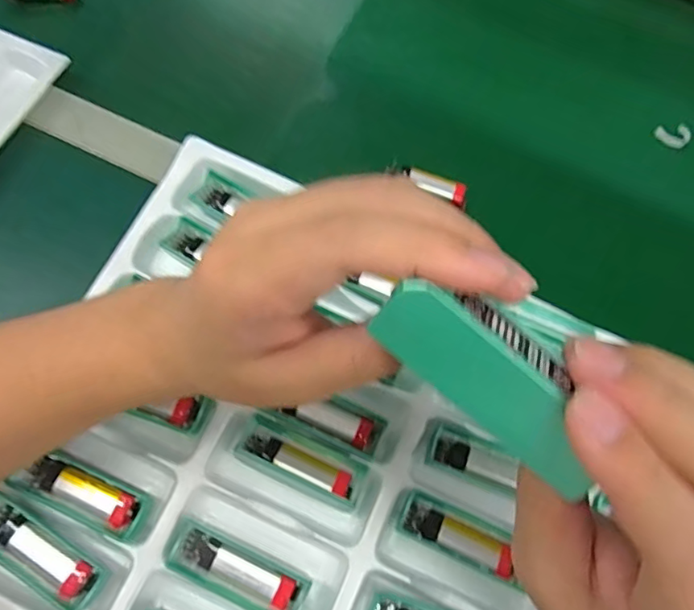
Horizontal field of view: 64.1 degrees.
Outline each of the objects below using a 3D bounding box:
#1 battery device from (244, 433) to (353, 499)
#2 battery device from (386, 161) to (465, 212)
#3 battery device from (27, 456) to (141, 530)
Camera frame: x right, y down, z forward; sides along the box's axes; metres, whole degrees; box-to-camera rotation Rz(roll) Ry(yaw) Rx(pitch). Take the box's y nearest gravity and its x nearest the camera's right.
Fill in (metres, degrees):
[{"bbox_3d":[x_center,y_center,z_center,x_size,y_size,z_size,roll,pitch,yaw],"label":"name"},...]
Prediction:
[{"bbox_3d":[-0.029,0.097,0.339,0.071,0.013,0.014,24,70,5],"label":"battery device"},{"bbox_3d":[0.067,-0.101,0.452,0.068,0.014,0.019,22,71,7],"label":"battery device"},{"bbox_3d":[-0.154,0.110,0.327,0.066,0.014,0.018,25,70,5],"label":"battery device"}]

